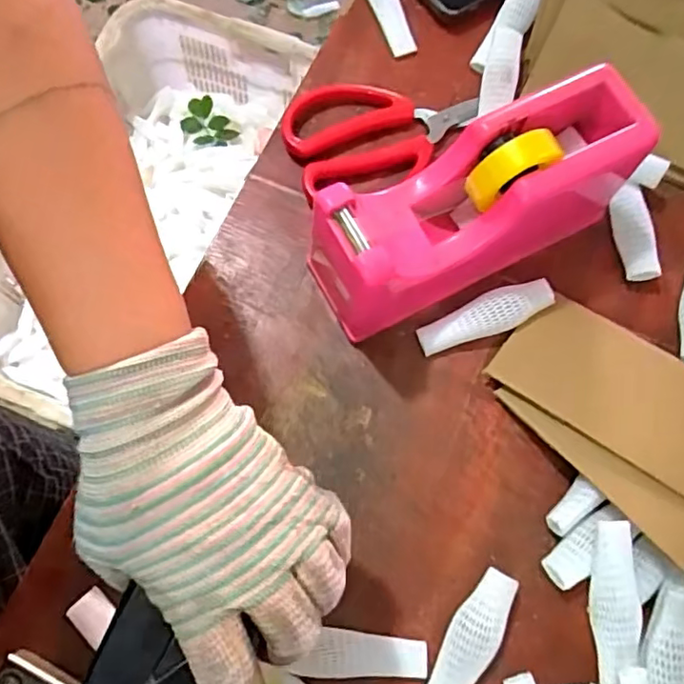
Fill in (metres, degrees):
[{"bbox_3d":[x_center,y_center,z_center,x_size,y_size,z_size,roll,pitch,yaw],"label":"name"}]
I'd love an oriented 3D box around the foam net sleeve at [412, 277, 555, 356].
[{"bbox_3d":[0.092,-0.017,0.398,0.088,0.021,0.024,-16,76,-6],"label":"foam net sleeve"}]

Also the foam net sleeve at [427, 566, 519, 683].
[{"bbox_3d":[0.070,0.170,0.342,0.026,0.016,0.088,25,75,5],"label":"foam net sleeve"}]

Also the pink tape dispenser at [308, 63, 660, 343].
[{"bbox_3d":[0.082,-0.082,0.376,0.204,0.102,0.062,-26,77,-9],"label":"pink tape dispenser"}]

